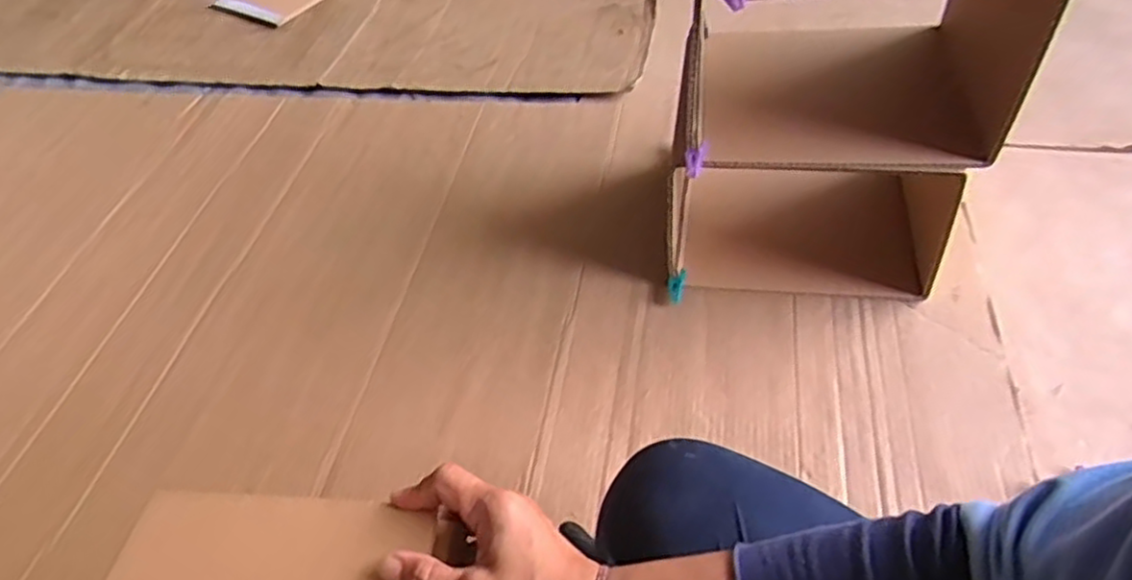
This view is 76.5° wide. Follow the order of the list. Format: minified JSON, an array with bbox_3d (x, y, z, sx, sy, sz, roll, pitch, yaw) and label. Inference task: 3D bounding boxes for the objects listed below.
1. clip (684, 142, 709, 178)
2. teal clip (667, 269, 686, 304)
[{"bbox_3d":[0.134,-0.134,0.742,0.022,0.025,0.030,8,49,13],"label":"clip"},{"bbox_3d":[0.136,-0.004,0.897,0.022,0.026,0.038,8,49,13],"label":"teal clip"}]

